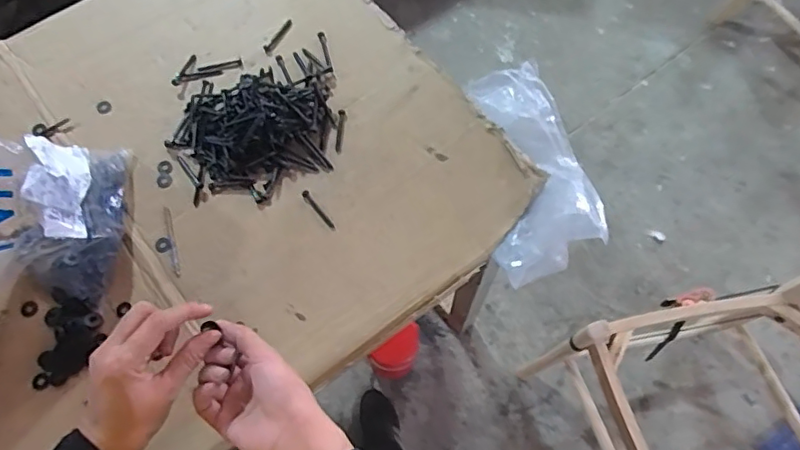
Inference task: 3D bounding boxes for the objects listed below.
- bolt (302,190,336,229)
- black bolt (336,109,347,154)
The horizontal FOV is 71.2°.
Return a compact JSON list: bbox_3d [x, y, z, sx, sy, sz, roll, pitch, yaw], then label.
[{"bbox_3d":[-0.102,-0.019,0.701,0.009,0.009,0.063,-36,73,-16],"label":"bolt"},{"bbox_3d":[-0.079,-0.127,0.753,0.011,0.006,0.068,2,67,-2],"label":"black bolt"}]

